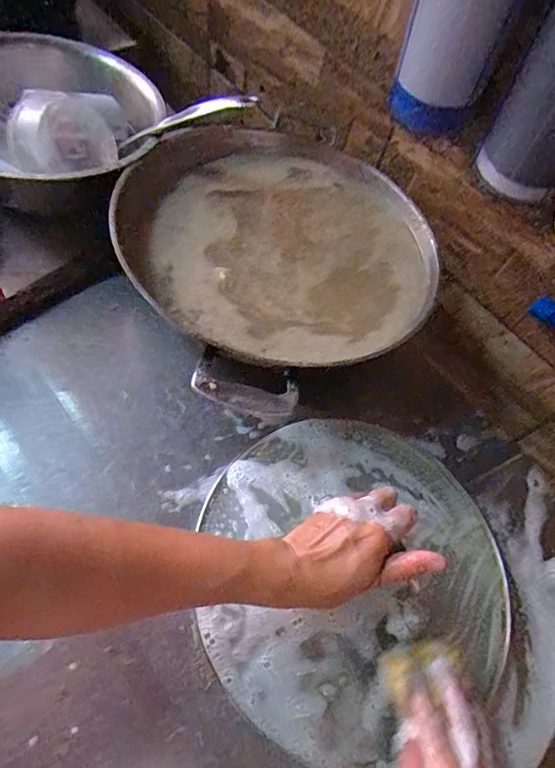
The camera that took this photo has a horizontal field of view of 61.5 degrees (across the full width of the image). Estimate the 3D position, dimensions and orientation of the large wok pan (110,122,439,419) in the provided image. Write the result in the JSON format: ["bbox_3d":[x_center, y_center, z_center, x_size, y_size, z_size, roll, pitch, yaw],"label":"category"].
[{"bbox_3d":[0.007,-0.161,0.512,0.348,0.091,0.332,3,62,-6],"label":"large wok pan"}]

